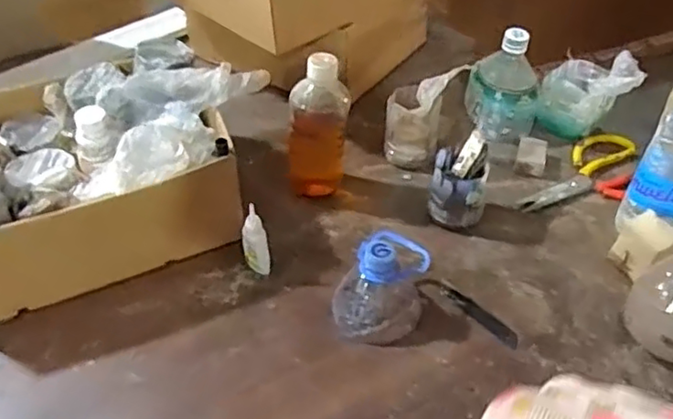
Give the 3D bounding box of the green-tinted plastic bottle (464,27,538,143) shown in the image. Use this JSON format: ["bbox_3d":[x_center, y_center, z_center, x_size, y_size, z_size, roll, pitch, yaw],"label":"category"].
[{"bbox_3d":[0.228,-0.172,0.849,0.087,0.130,0.103,-1,44,1],"label":"green-tinted plastic bottle"}]

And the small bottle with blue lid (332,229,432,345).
[{"bbox_3d":[0.044,0.068,0.644,0.090,0.081,0.098,10,45,12],"label":"small bottle with blue lid"}]

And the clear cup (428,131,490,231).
[{"bbox_3d":[0.144,-0.029,0.741,0.066,0.095,0.073,12,45,14],"label":"clear cup"}]

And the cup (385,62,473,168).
[{"bbox_3d":[0.110,-0.117,0.812,0.089,0.115,0.067,9,45,11],"label":"cup"}]

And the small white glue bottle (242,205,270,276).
[{"bbox_3d":[-0.088,0.036,0.686,0.026,0.089,0.021,-9,44,-7],"label":"small white glue bottle"}]

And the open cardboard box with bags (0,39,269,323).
[{"bbox_3d":[-0.269,-0.059,0.725,0.369,0.151,0.257,-20,47,-18],"label":"open cardboard box with bags"}]

